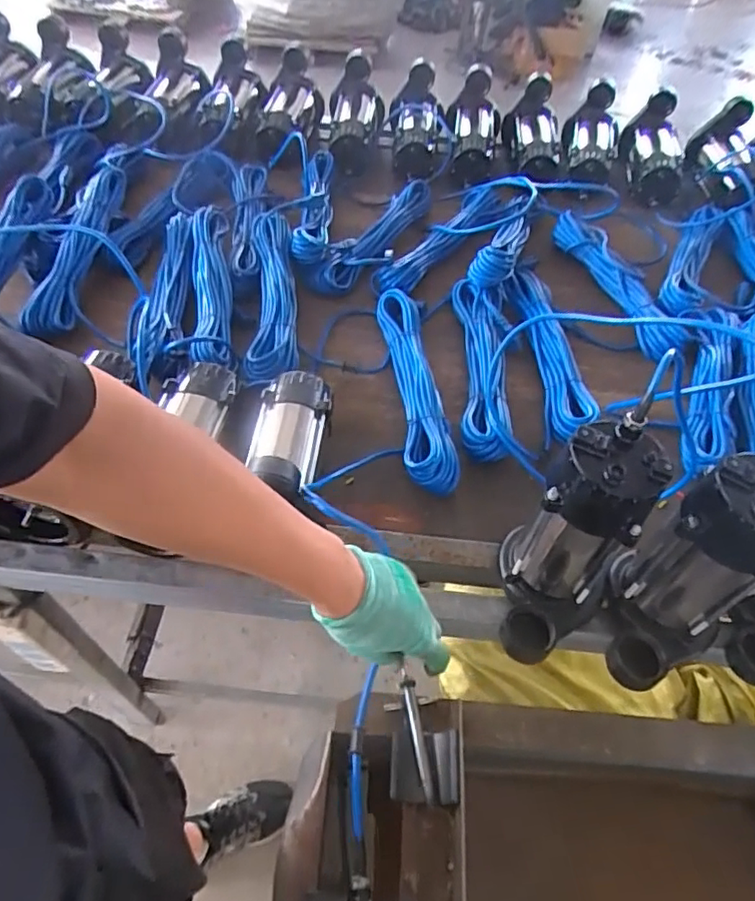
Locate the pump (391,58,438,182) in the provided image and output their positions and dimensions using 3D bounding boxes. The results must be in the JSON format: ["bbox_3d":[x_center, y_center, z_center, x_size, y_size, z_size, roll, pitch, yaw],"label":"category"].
[{"bbox_3d":[0.072,-0.665,1.177,0.100,0.086,0.273,6,72,0],"label":"pump"}]

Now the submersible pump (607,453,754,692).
[{"bbox_3d":[0.299,0.118,0.550,0.140,0.220,0.114,-28,60,-23],"label":"submersible pump"}]

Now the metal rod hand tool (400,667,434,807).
[{"bbox_3d":[0.038,0.269,0.550,0.013,0.013,0.118,-6,56,-10],"label":"metal rod hand tool"}]

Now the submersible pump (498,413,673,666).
[{"bbox_3d":[0.200,0.093,0.560,0.111,0.221,0.155,8,53,1],"label":"submersible pump"}]

